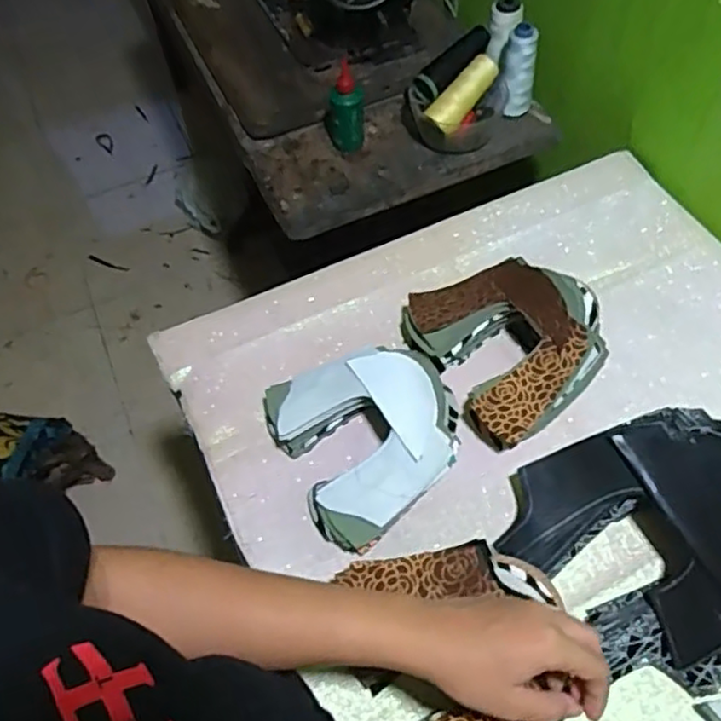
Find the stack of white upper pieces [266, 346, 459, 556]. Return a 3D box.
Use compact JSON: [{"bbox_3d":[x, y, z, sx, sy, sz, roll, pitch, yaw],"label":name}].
[{"bbox_3d":[0.013,0.061,0.602,0.162,0.073,0.165,-26,59,-12],"label":"stack of white upper pieces"}]

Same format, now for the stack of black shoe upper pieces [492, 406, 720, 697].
[{"bbox_3d":[0.242,0.133,0.529,0.217,0.093,0.203,-29,60,-14],"label":"stack of black shoe upper pieces"}]

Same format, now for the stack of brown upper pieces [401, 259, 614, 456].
[{"bbox_3d":[0.145,-0.030,0.645,0.160,0.084,0.180,-29,60,-14],"label":"stack of brown upper pieces"}]

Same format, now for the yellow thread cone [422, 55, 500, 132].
[{"bbox_3d":[0.130,-0.333,0.827,0.034,0.032,0.115,37,81,24],"label":"yellow thread cone"}]

